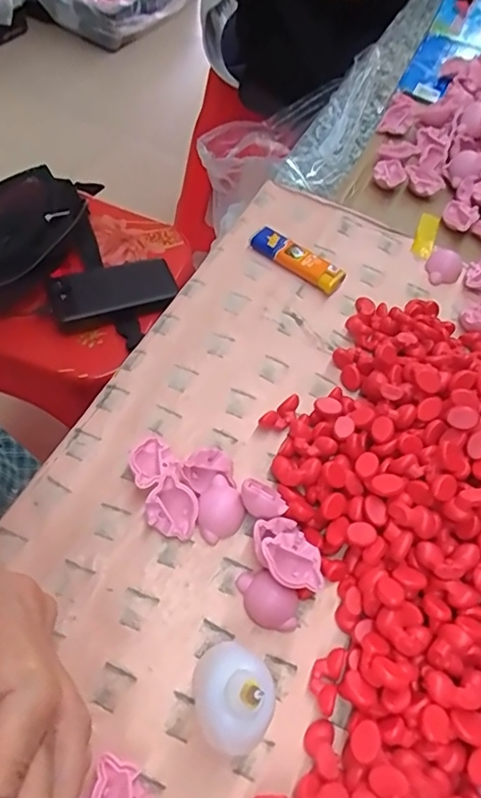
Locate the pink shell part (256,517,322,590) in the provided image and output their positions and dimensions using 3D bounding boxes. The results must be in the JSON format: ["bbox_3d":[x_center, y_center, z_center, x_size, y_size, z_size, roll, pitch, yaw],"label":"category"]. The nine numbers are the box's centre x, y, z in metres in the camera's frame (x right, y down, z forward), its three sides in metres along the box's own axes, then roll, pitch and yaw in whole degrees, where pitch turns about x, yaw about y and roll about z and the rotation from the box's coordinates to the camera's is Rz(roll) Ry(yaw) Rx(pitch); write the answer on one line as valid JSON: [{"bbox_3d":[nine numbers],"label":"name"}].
[{"bbox_3d":[0.026,0.084,0.292,0.028,0.017,0.044,-24,67,-22],"label":"pink shell part"}]

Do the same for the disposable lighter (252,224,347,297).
[{"bbox_3d":[0.042,-0.107,0.419,0.077,0.016,0.020,34,60,11],"label":"disposable lighter"}]

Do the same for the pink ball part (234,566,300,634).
[{"bbox_3d":[0.015,0.108,0.290,0.038,0.014,0.023,35,64,15],"label":"pink ball part"}]

